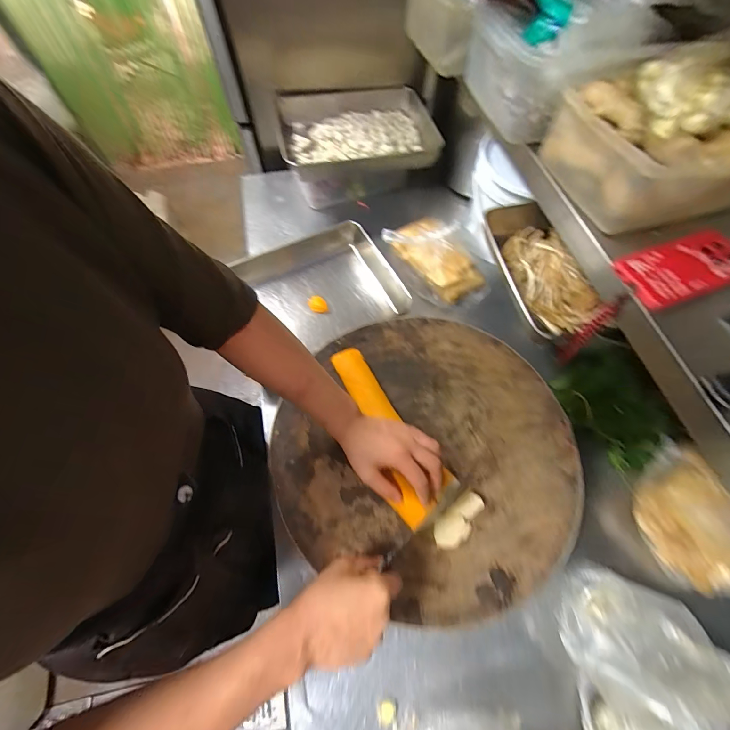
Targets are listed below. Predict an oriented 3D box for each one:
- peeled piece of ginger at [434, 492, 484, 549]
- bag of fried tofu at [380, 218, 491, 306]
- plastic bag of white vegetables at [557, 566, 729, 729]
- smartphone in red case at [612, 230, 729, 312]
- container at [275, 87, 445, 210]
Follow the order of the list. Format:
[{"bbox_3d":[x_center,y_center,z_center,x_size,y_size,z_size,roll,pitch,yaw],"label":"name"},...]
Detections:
[{"bbox_3d":[0.131,0.218,0.484,0.084,0.017,0.041,-36,69,-17],"label":"peeled piece of ginger"},{"bbox_3d":[0.150,-0.213,0.726,0.217,0.113,0.111,37,69,17],"label":"bag of fried tofu"},{"bbox_3d":[0.366,0.378,0.427,0.240,0.104,0.232,-25,66,-12],"label":"plastic bag of white vegetables"},{"bbox_3d":[0.384,-0.117,0.416,0.166,0.010,0.075,-19,70,-10],"label":"smartphone in red case"},{"bbox_3d":[-0.016,-0.526,0.872,0.365,0.150,0.275,-9,63,-4],"label":"container"}]

